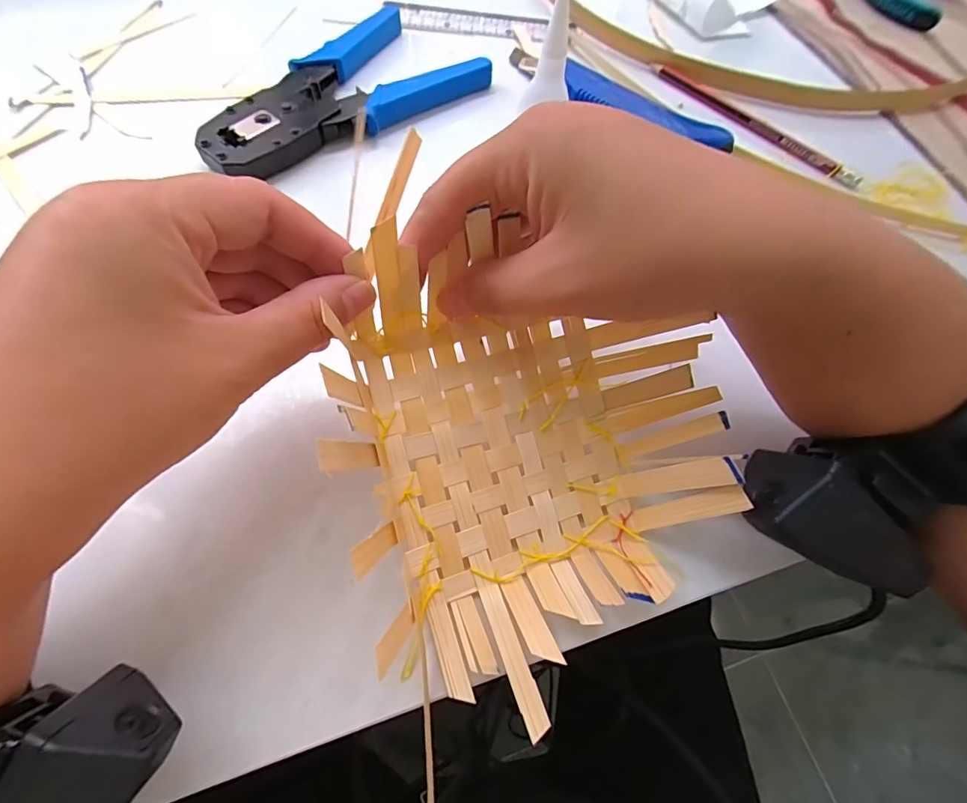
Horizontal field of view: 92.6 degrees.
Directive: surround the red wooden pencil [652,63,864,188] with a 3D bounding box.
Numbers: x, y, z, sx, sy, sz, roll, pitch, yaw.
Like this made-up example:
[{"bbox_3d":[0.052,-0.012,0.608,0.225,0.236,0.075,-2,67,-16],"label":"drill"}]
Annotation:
[{"bbox_3d":[0.186,-0.196,0.324,0.014,0.011,0.164,-38,72,-19],"label":"red wooden pencil"}]

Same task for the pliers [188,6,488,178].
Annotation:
[{"bbox_3d":[-0.097,-0.206,0.308,0.192,0.017,0.102,-37,72,-19],"label":"pliers"}]

